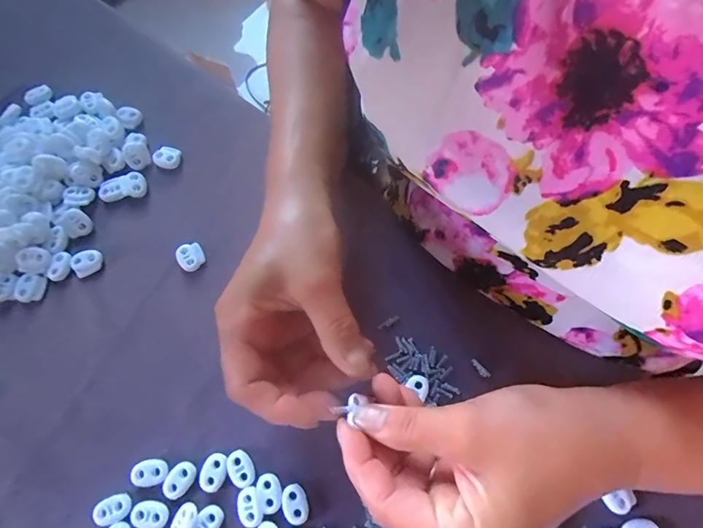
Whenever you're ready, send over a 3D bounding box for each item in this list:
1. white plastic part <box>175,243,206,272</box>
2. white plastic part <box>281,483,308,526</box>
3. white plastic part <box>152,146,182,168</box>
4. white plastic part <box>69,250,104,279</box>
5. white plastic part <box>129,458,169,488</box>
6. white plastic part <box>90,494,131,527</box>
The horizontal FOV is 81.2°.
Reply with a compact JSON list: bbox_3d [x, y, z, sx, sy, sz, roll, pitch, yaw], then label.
[{"bbox_3d":[-0.123,-0.006,0.312,0.020,0.006,0.021,-40,80,-10],"label":"white plastic part"},{"bbox_3d":[-0.036,0.152,0.258,0.015,0.004,0.023,-18,77,-5],"label":"white plastic part"},{"bbox_3d":[-0.154,-0.089,0.342,0.021,0.008,0.021,0,84,-5],"label":"white plastic part"},{"bbox_3d":[-0.201,-0.001,0.312,0.023,0.007,0.016,-27,78,-7],"label":"white plastic part"},{"bbox_3d":[-0.131,0.135,0.265,0.025,0.004,0.016,-11,76,-3],"label":"white plastic part"},{"bbox_3d":[-0.151,0.155,0.258,0.024,0.004,0.015,-23,77,-6],"label":"white plastic part"}]

